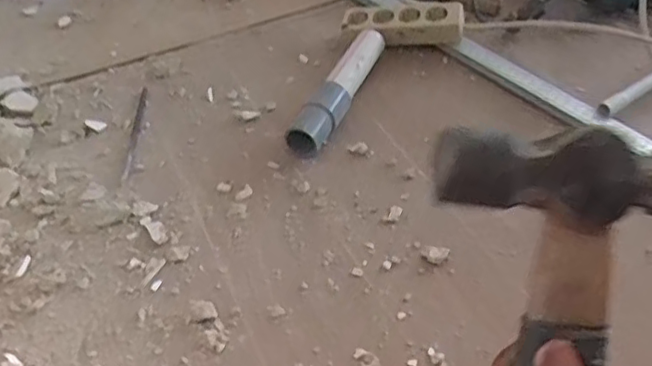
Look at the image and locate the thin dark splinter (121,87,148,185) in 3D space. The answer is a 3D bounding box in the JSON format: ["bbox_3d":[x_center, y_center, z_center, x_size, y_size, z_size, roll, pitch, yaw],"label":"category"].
[{"bbox_3d":[-0.293,-0.077,0.954,0.014,0.006,0.231,-5,45,-1],"label":"thin dark splinter"}]

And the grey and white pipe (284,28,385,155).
[{"bbox_3d":[0.026,-0.147,0.958,0.056,0.055,0.289,17,49,19],"label":"grey and white pipe"}]

